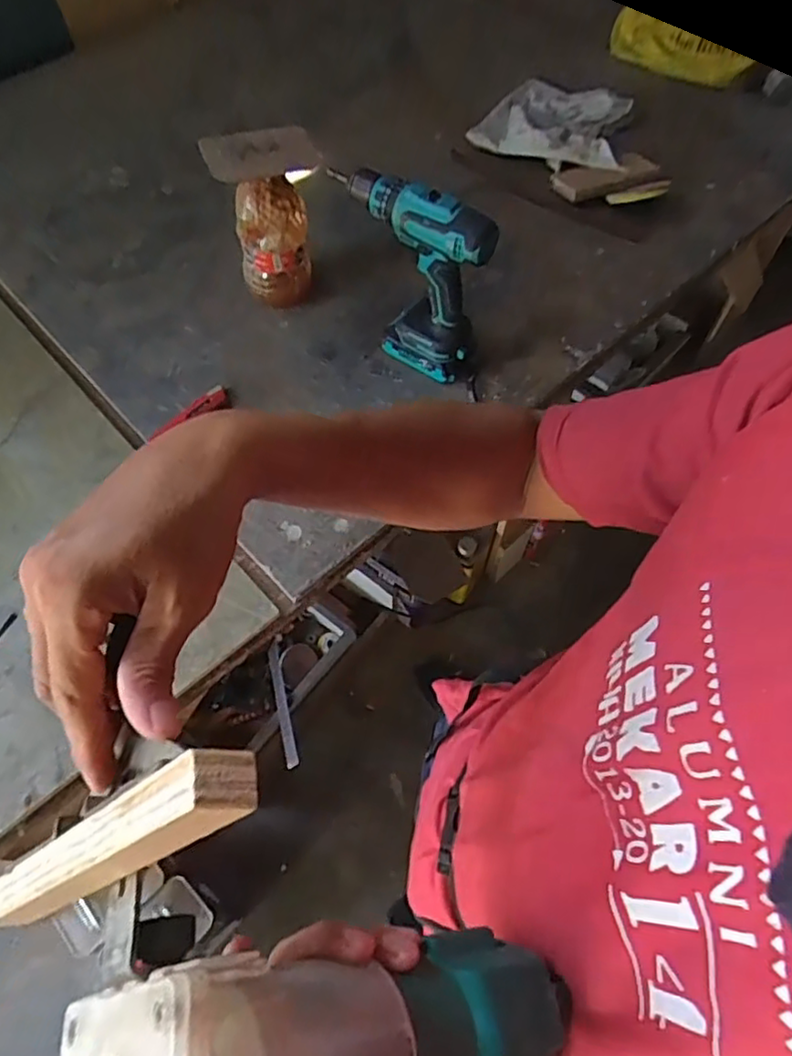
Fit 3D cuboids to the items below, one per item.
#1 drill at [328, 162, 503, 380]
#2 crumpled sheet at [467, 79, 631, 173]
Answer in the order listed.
[{"bbox_3d":[0.013,-0.320,0.807,0.062,0.237,0.221,-39,68,-21],"label":"drill"},{"bbox_3d":[0.282,-0.734,1.165,0.266,0.074,0.229,12,61,7],"label":"crumpled sheet"}]

